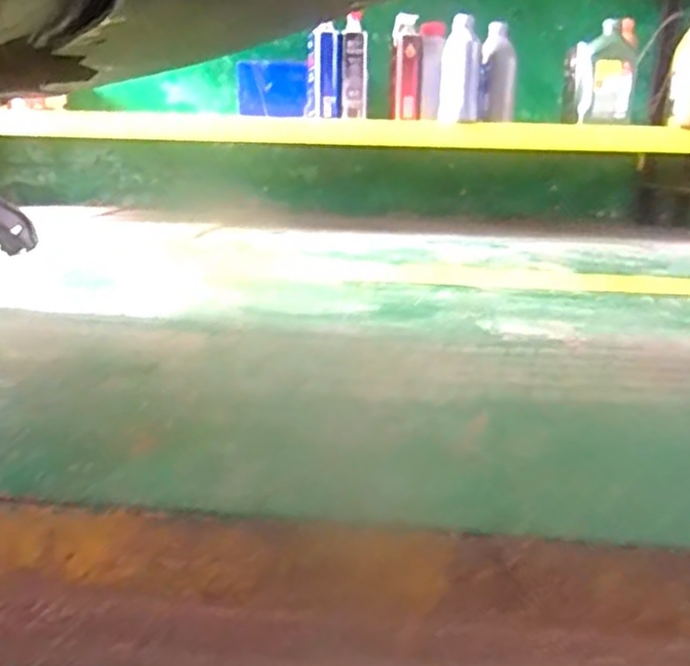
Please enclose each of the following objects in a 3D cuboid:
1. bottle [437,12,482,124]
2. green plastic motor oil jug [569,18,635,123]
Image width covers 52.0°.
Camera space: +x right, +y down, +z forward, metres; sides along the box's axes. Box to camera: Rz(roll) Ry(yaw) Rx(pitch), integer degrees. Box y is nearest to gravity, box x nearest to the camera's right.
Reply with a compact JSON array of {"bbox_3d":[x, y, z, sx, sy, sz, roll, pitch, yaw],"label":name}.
[{"bbox_3d":[0.244,-0.541,1.496,0.089,0.227,0.081,4,15,10],"label":"bottle"},{"bbox_3d":[0.550,-0.545,1.519,0.135,0.220,0.084,6,16,15],"label":"green plastic motor oil jug"}]

